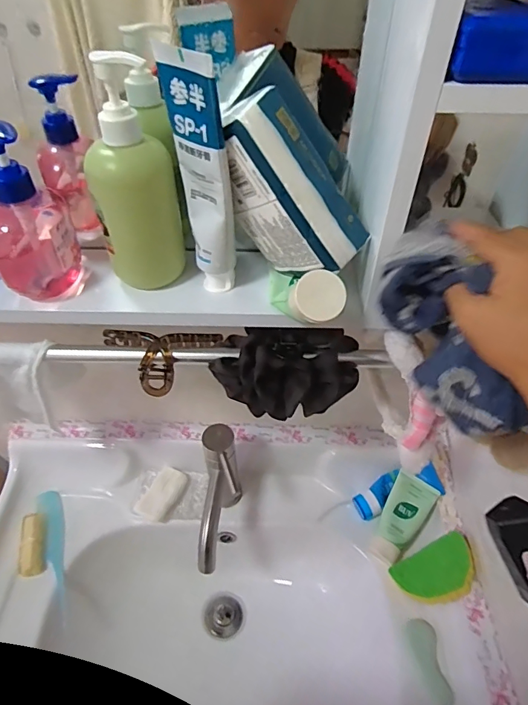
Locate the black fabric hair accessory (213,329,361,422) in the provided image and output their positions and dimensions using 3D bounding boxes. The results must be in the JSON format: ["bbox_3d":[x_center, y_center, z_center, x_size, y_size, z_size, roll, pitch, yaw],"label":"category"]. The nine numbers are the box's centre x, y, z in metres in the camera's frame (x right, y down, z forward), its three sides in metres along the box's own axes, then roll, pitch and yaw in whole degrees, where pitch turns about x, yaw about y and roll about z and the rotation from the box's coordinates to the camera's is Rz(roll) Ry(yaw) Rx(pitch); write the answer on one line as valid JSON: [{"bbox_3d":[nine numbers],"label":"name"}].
[{"bbox_3d":[0.022,0.019,0.451,0.148,0.069,0.073,0,46,0],"label":"black fabric hair accessory"}]

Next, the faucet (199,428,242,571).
[{"bbox_3d":[-0.063,0.216,0.627,0.054,0.175,0.160,0,46,0],"label":"faucet"}]

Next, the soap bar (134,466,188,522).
[{"bbox_3d":[-0.163,0.225,0.710,0.047,0.029,0.083,22,49,20],"label":"soap bar"}]

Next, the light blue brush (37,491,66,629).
[{"bbox_3d":[-0.313,0.301,0.670,0.032,0.026,0.190,-15,60,-14],"label":"light blue brush"}]

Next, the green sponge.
[{"bbox_3d":[0.238,0.301,0.607,0.109,0.024,0.067,-36,55,9],"label":"green sponge"}]

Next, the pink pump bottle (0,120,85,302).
[{"bbox_3d":[-0.207,-0.117,0.388,0.069,0.142,0.066,-18,48,-17],"label":"pink pump bottle"}]

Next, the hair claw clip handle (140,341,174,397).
[{"bbox_3d":[-0.109,0.017,0.454,0.033,0.033,0.042,-8,46,-8],"label":"hair claw clip handle"}]

